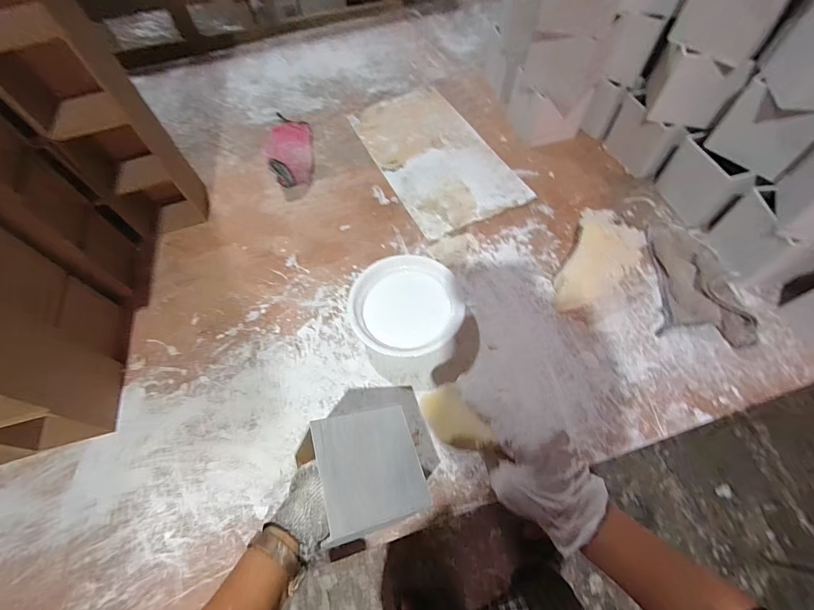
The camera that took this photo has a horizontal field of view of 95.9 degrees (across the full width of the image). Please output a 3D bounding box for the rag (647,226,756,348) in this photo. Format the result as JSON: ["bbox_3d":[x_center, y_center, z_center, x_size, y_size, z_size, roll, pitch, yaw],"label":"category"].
[{"bbox_3d":[0.457,-0.052,0.577,0.113,0.057,0.226,8,63,8],"label":"rag"}]

